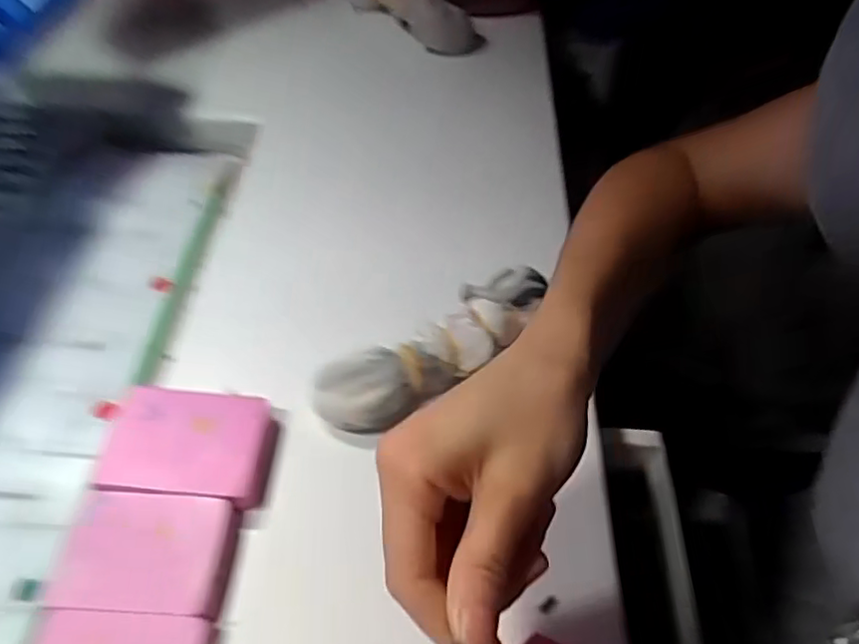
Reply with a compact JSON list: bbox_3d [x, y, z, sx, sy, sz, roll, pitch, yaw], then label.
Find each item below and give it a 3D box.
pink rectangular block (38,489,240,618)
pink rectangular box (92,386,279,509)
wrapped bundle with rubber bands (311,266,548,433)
[{"bbox_3d":[-0.133,0.109,0.300,0.076,0.013,0.053,3,51,0],"label":"pink rectangular block"},{"bbox_3d":[-0.125,0.065,0.335,0.081,0.017,0.056,3,51,0],"label":"pink rectangular box"},{"bbox_3d":[0.003,0.015,0.366,0.143,0.031,0.042,-32,59,-12],"label":"wrapped bundle with rubber bands"}]

